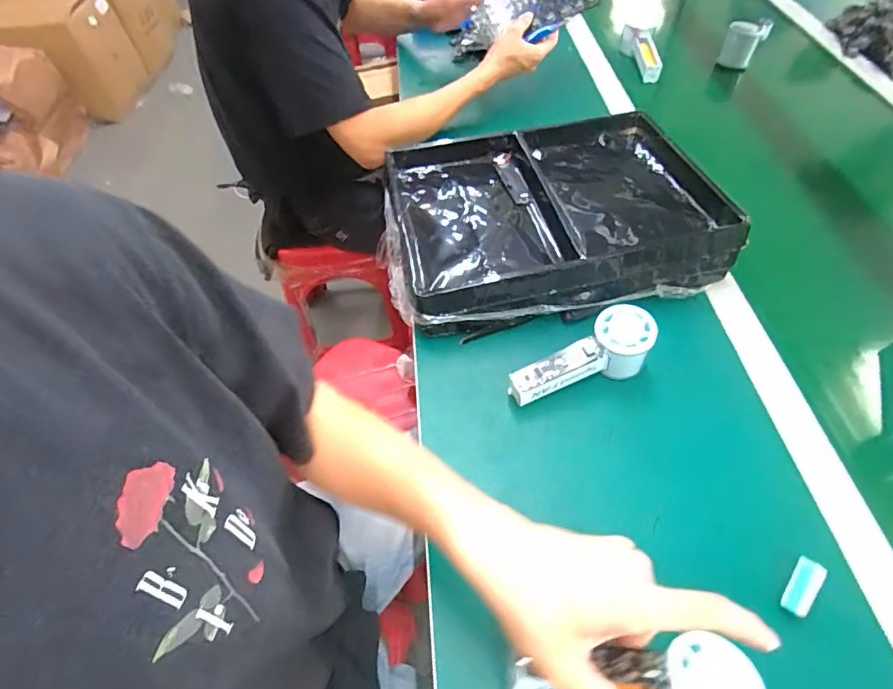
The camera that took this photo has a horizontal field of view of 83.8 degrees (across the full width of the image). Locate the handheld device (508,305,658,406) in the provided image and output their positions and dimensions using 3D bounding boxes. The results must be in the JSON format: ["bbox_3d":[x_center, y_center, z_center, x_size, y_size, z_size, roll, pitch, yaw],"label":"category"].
[{"bbox_3d":[0.139,0.018,0.507,0.156,0.056,0.057,-26,56,1],"label":"handheld device"}]

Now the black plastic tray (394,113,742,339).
[{"bbox_3d":[0.128,-0.164,0.633,0.394,0.081,0.298,-13,54,-6],"label":"black plastic tray"}]

